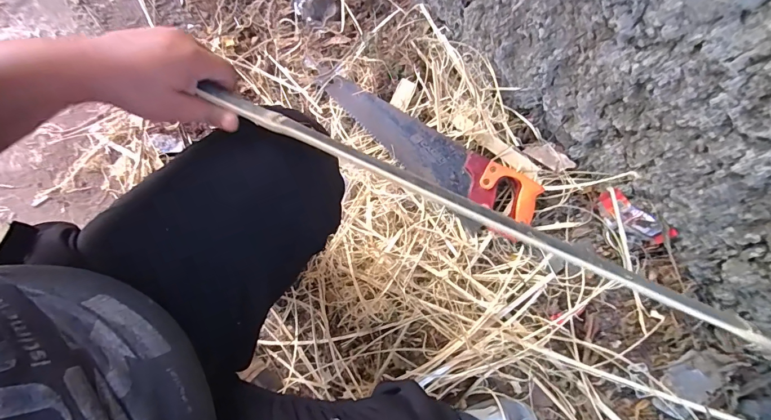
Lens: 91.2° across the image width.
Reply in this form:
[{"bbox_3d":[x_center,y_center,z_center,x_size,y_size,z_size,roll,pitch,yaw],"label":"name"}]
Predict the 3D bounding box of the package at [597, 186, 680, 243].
[{"bbox_3d":[0.418,0.016,0.636,0.122,0.046,0.041,41,76,12],"label":"package"}]

